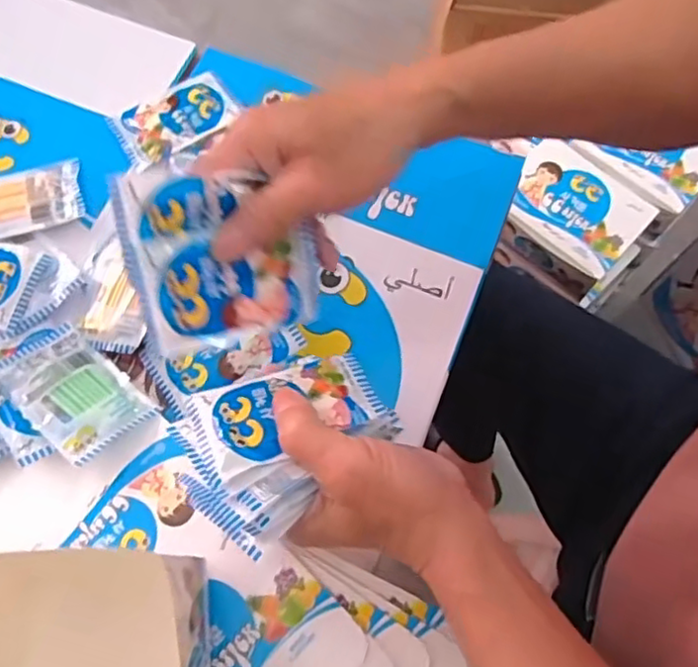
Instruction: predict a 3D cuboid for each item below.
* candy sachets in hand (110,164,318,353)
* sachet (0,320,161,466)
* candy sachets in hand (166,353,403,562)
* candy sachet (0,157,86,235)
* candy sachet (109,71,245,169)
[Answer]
[{"bbox_3d":[-0.066,-0.043,0.356,0.104,0.097,0.013,-12,25,-22],"label":"candy sachets in hand"},{"bbox_3d":[-0.187,0.038,0.439,0.101,0.010,0.066,36,49,17],"label":"sachet"},{"bbox_3d":[-0.038,0.050,0.358,0.117,0.035,0.088,-41,75,-17],"label":"candy sachets in hand"},{"bbox_3d":[-0.261,-0.104,0.507,0.101,0.010,0.064,-12,69,-8],"label":"candy sachet"},{"bbox_3d":[-0.144,-0.180,0.542,0.098,0.012,0.065,-27,71,-13],"label":"candy sachet"}]

